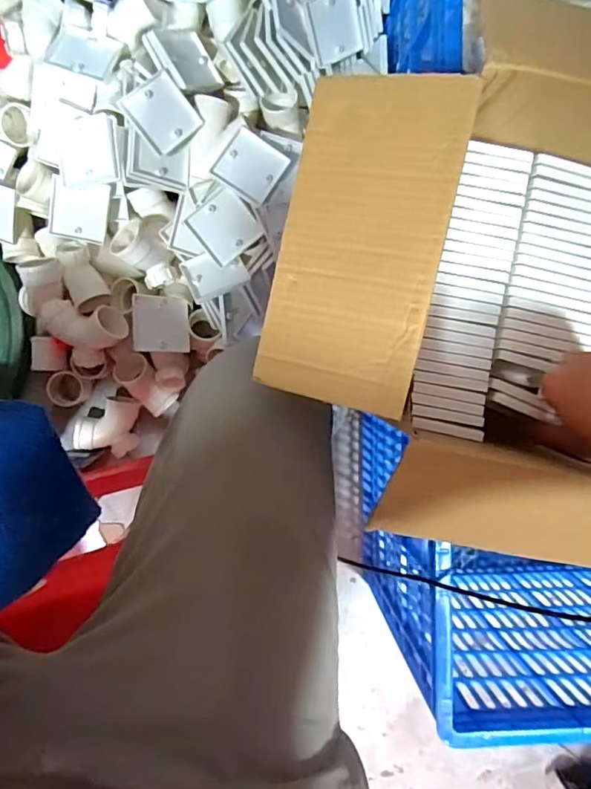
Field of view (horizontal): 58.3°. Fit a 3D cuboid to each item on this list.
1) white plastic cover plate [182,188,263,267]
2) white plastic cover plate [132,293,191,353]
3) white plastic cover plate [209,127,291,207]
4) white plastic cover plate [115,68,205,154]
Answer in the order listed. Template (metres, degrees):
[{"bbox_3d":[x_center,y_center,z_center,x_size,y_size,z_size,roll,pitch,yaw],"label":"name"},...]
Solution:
[{"bbox_3d":[-0.098,-0.236,0.745,0.083,0.005,0.081,-40,113,-2],"label":"white plastic cover plate"},{"bbox_3d":[-0.200,-0.106,0.796,0.086,0.008,0.086,1,81,-35],"label":"white plastic cover plate"},{"bbox_3d":[-0.061,-0.316,0.733,0.084,0.004,0.077,29,92,-20],"label":"white plastic cover plate"},{"bbox_3d":[-0.178,-0.374,0.707,0.077,0.012,0.086,-44,113,-7],"label":"white plastic cover plate"}]

